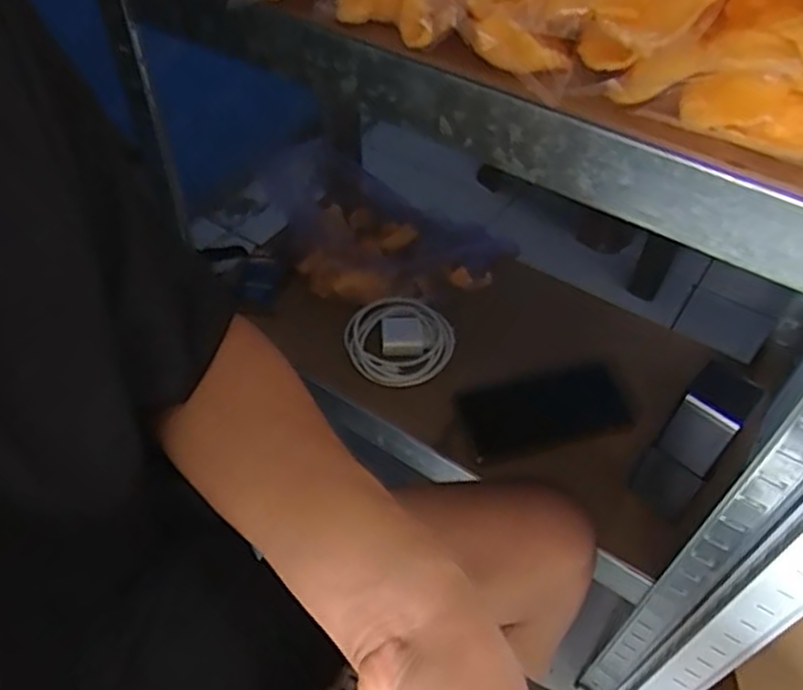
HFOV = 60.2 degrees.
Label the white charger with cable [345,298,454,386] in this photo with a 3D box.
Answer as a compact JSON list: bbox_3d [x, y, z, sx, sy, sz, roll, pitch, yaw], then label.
[{"bbox_3d":[-0.002,-0.004,0.753,0.112,0.039,0.092,-7,50,-8],"label":"white charger with cable"}]

